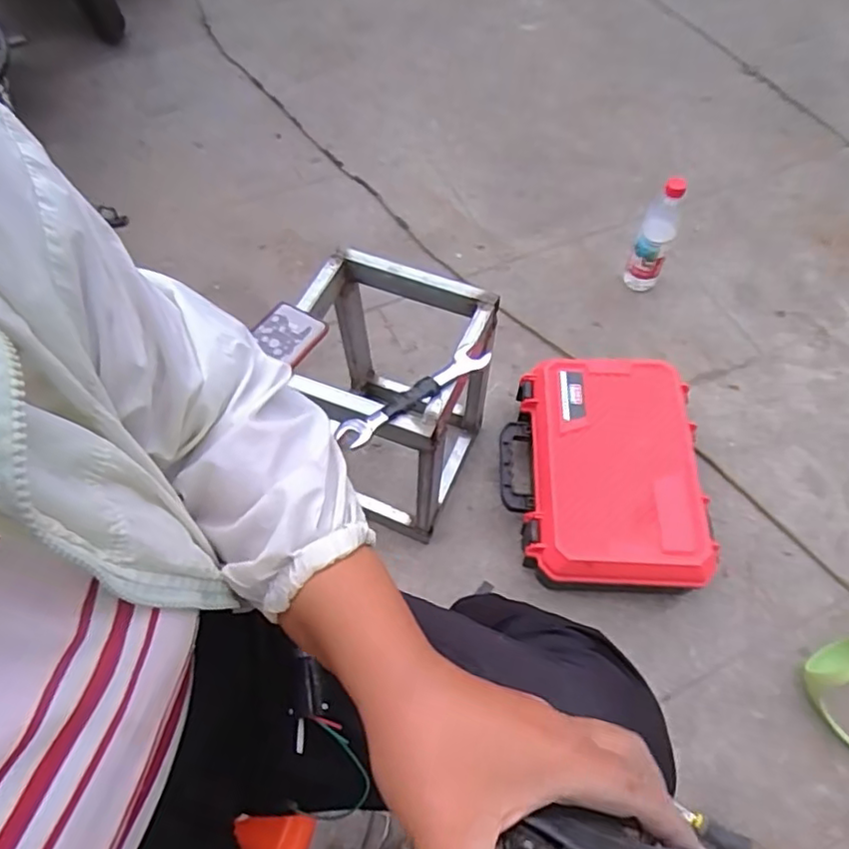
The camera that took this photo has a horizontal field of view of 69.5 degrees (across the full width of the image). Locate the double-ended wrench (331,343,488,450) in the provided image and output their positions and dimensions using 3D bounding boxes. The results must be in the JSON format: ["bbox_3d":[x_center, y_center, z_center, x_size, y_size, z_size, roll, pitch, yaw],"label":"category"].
[{"bbox_3d":[-0.011,-0.039,0.710,0.200,0.016,0.036,-35,65,-19],"label":"double-ended wrench"}]

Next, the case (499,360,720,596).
[{"bbox_3d":[0.268,0.068,0.944,0.291,0.106,0.363,3,59,2],"label":"case"}]

